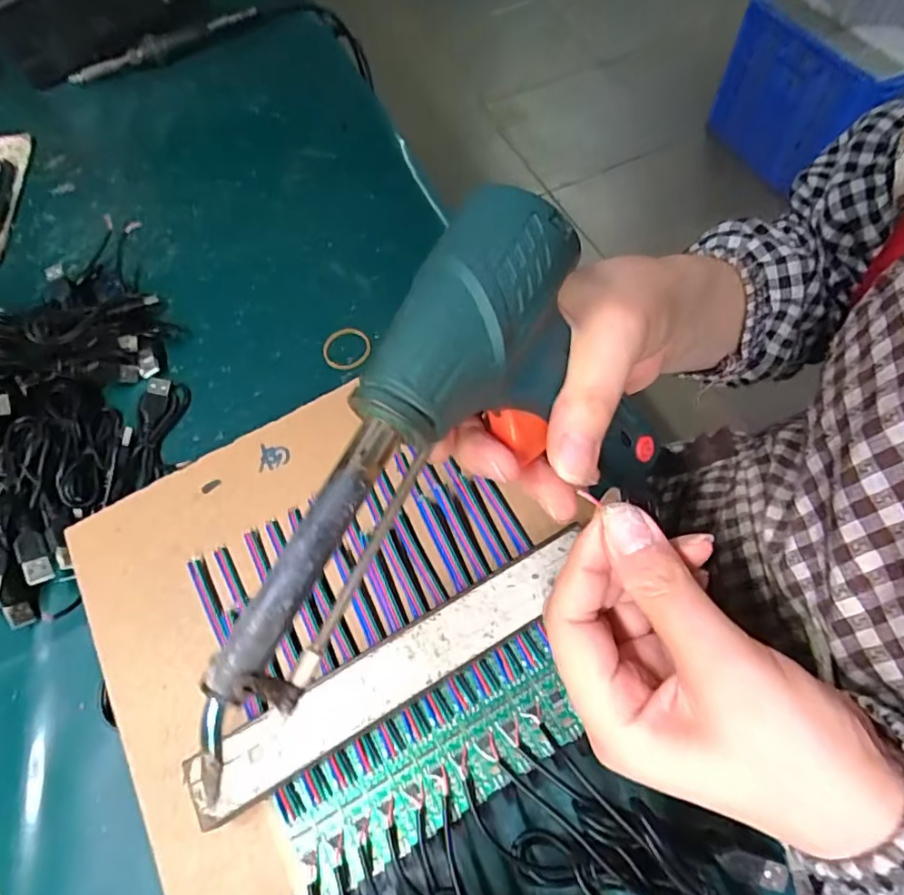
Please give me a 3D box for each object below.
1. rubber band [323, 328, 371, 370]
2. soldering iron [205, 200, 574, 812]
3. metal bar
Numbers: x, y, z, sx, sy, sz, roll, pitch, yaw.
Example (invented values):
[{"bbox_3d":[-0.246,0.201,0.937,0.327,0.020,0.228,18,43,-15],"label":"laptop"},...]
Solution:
[{"bbox_3d":[-0.071,-0.068,0.386,0.031,0.004,0.033,-1,63,2],"label":"rubber band"},{"bbox_3d":[-0.013,0.004,0.170,0.044,0.057,0.172,28,68,15],"label":"soldering iron"},{"bbox_3d":[-0.022,0.098,0.252,0.184,0.025,0.027,-28,66,-11],"label":"metal bar"}]

